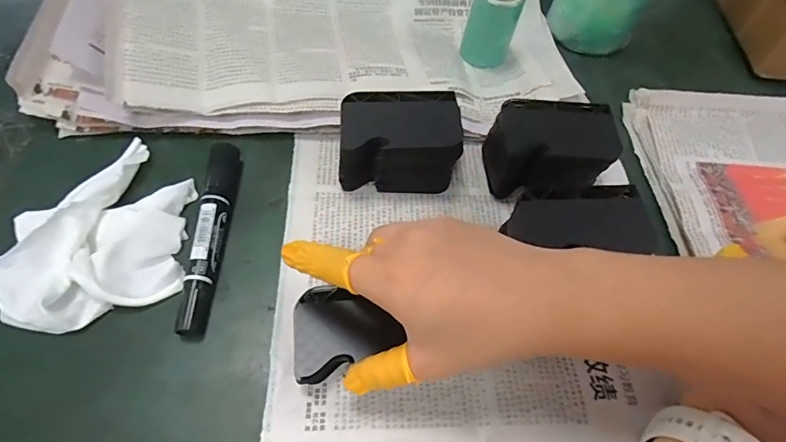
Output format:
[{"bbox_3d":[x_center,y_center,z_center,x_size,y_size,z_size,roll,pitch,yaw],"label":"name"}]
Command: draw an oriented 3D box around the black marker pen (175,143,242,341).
[{"bbox_3d":[-0.126,0.007,0.314,0.018,0.019,0.142,2,59,-3],"label":"black marker pen"}]

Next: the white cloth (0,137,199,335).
[{"bbox_3d":[-0.195,0.001,0.303,0.106,0.029,0.134,-5,60,-7],"label":"white cloth"}]

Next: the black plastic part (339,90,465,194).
[{"bbox_3d":[0.006,-0.059,0.343,0.087,0.052,0.057,2,59,-3],"label":"black plastic part"}]

